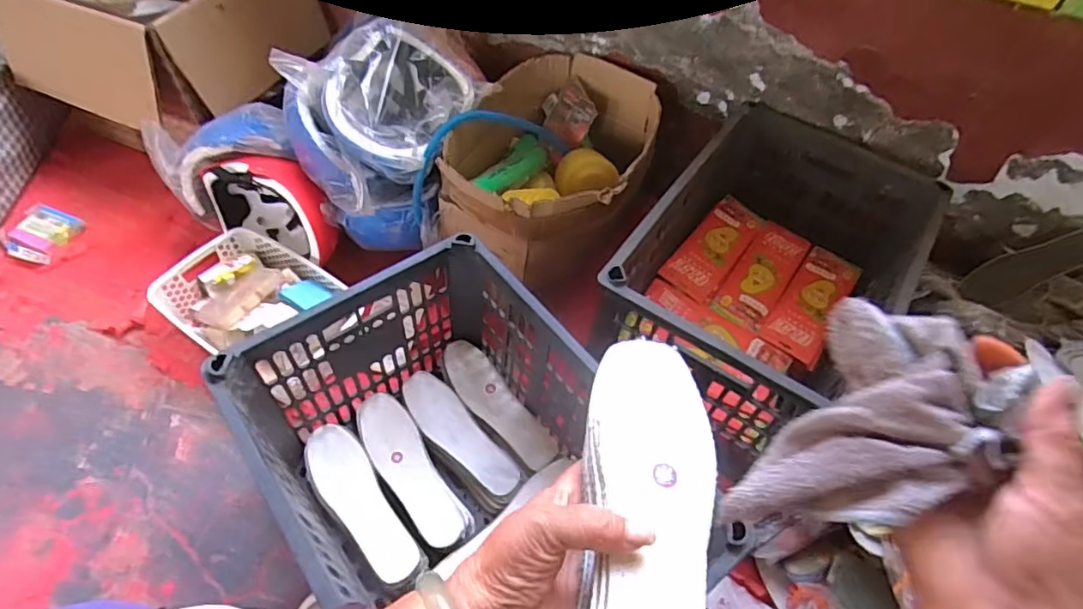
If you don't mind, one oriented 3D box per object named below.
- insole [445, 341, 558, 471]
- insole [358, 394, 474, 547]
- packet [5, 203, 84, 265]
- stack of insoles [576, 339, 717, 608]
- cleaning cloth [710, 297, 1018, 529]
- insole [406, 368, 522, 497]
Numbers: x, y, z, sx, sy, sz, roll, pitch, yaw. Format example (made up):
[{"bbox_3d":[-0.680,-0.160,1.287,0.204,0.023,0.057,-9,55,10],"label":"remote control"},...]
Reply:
[{"bbox_3d":[-0.066,0.144,0.838,0.061,0.026,0.223,-33,63,-25],"label":"insole"},{"bbox_3d":[-0.178,0.219,0.775,0.069,0.010,0.235,-27,61,-22],"label":"insole"},{"bbox_3d":[-0.892,-0.129,1.026,0.102,0.013,0.121,11,54,4],"label":"packet"},{"bbox_3d":[0.058,0.128,0.330,0.078,0.028,0.243,11,55,3],"label":"stack of insoles"},{"bbox_3d":[0.166,0.067,0.288,0.081,0.101,0.097,31,58,17],"label":"cleaning cloth"},{"bbox_3d":[-0.120,0.181,0.815,0.066,0.010,0.222,-37,64,-26],"label":"insole"}]

